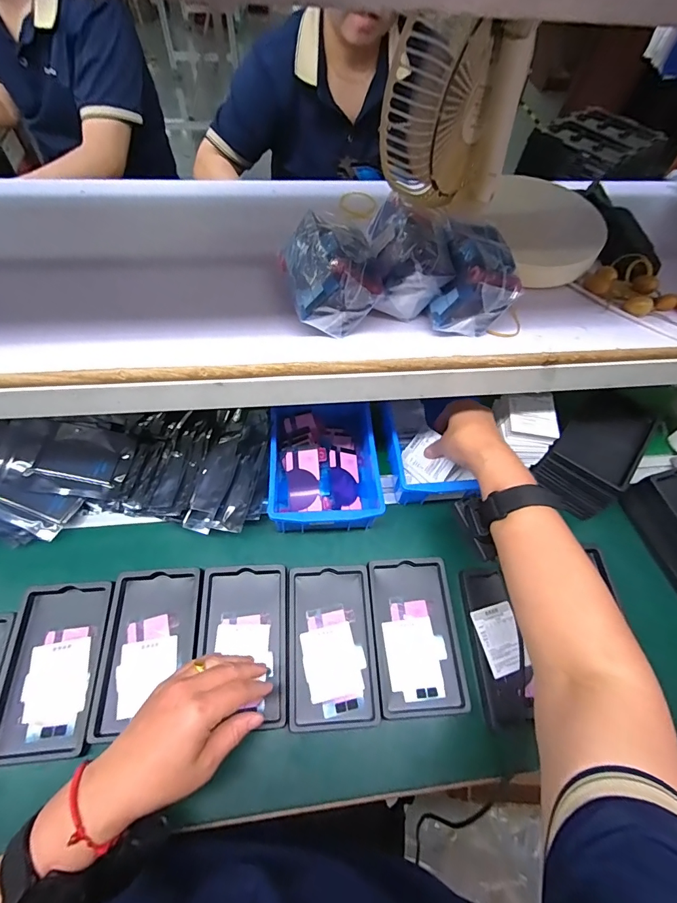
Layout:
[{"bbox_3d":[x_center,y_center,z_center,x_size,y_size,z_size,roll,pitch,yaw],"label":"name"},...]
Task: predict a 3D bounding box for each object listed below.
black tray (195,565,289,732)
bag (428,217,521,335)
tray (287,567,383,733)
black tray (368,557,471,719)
[{"bbox_3d":[-0.102,0.204,0.434,0.093,0.016,0.152,-1,62,-5],"label":"black tray"},{"bbox_3d":[0.125,-0.161,0.371,0.070,0.059,0.101,11,58,3],"label":"bag"},{"bbox_3d":[-0.007,0.210,0.443,0.094,0.011,0.159,0,62,-4],"label":"tray"},{"bbox_3d":[0.087,0.204,0.456,0.093,0.013,0.159,-1,62,-5],"label":"black tray"}]

